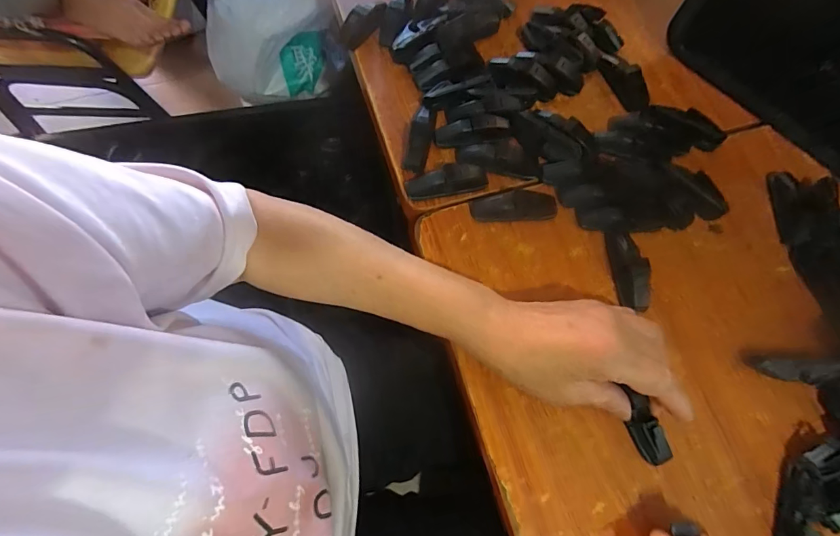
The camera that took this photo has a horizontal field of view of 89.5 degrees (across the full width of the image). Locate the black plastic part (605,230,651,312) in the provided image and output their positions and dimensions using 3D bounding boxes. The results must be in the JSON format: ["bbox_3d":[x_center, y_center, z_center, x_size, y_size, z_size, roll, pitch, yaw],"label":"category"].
[{"bbox_3d":[0.175,0.001,0.355,0.022,0.021,0.068,-4,71,-4],"label":"black plastic part"}]

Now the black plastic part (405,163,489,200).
[{"bbox_3d":[0.024,-0.077,0.374,0.072,0.022,0.019,-10,72,-6],"label":"black plastic part"}]

